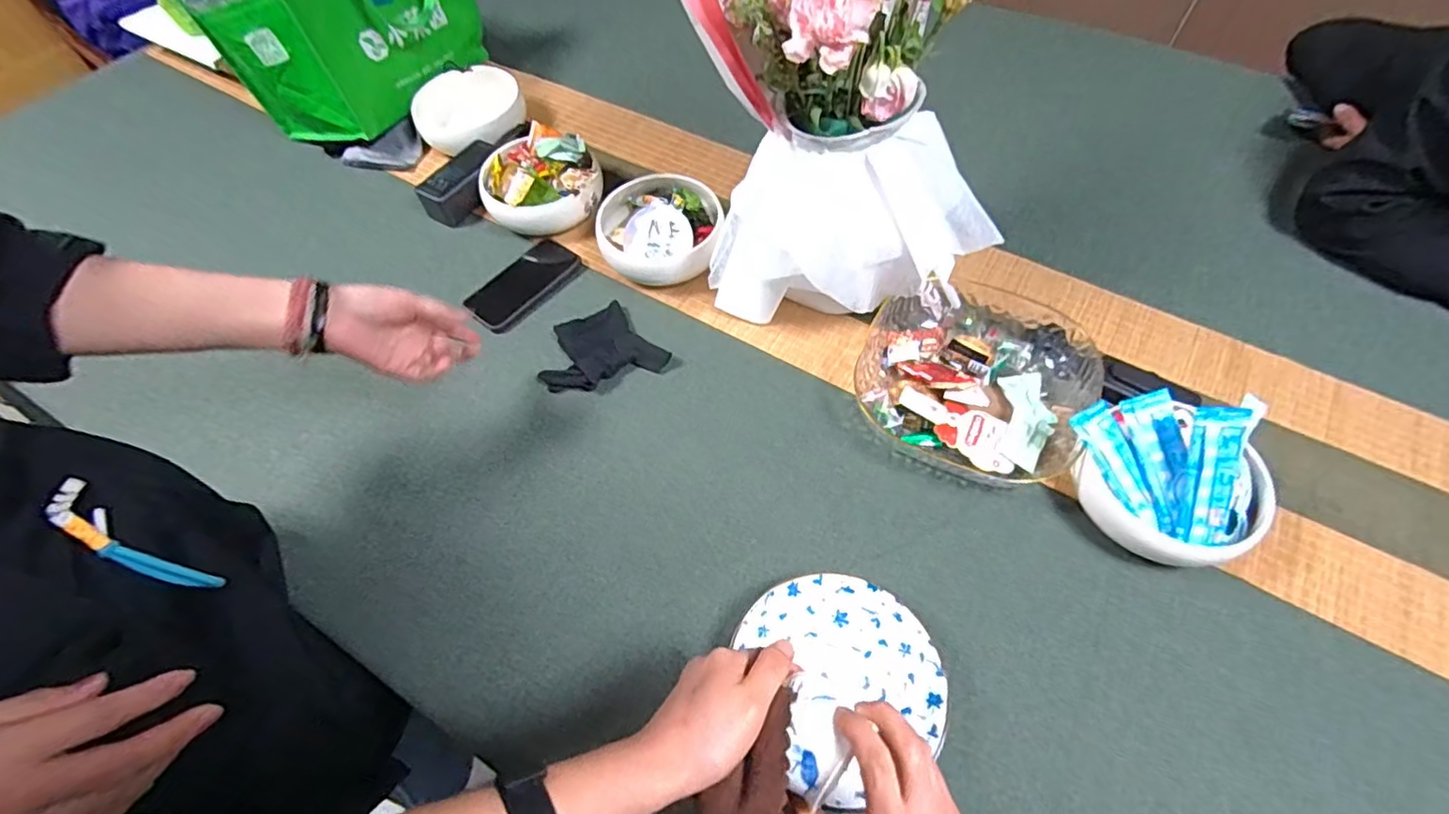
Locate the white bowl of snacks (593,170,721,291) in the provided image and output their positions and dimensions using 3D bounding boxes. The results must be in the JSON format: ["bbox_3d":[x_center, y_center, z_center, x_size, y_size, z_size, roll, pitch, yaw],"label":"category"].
[{"bbox_3d":[-0.082,-0.230,0.802,0.151,0.067,0.158,-1,58,2],"label":"white bowl of snacks"}]

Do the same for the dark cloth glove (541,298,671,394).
[{"bbox_3d":[-0.151,-0.067,0.729,0.135,0.019,0.114,-28,61,-14],"label":"dark cloth glove"}]

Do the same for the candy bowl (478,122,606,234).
[{"bbox_3d":[-0.250,-0.305,0.845,0.160,0.083,0.148,-1,58,2],"label":"candy bowl"}]

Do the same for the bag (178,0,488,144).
[{"bbox_3d":[-0.551,-0.581,0.926,0.227,0.203,0.334,23,62,16],"label":"bag"}]

